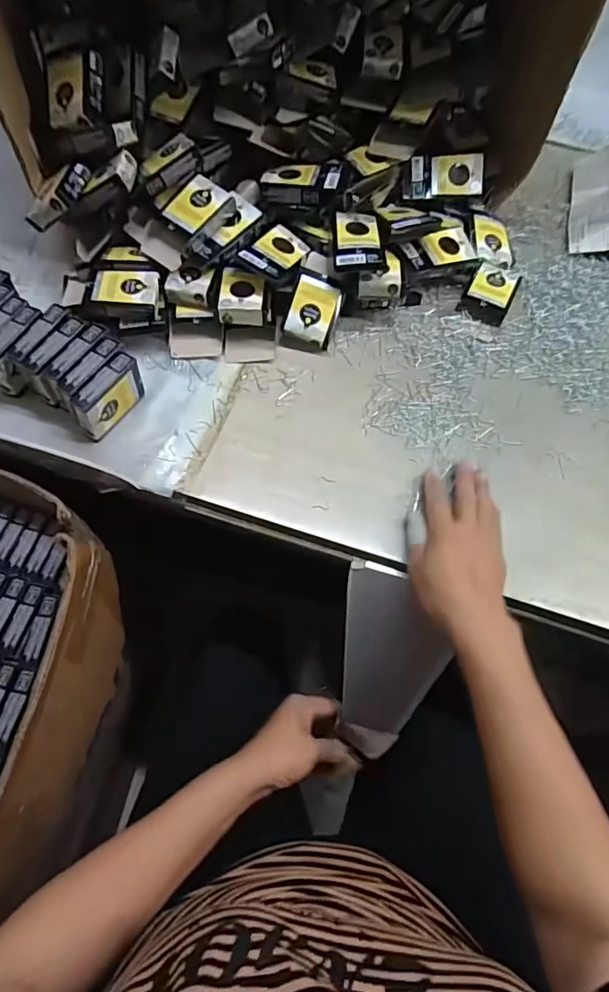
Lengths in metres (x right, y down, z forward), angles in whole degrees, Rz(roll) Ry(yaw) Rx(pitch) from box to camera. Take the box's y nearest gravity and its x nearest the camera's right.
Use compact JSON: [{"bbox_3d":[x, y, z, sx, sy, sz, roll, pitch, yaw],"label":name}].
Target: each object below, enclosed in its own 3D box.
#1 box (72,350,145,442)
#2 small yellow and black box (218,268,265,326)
[{"bbox_3d":[-0.183,-0.091,0.486,0.020,0.056,0.076,29,67,10],"label":"box"},{"bbox_3d":[-0.065,-0.213,0.546,0.045,0.019,0.067,2,65,-2],"label":"small yellow and black box"}]

